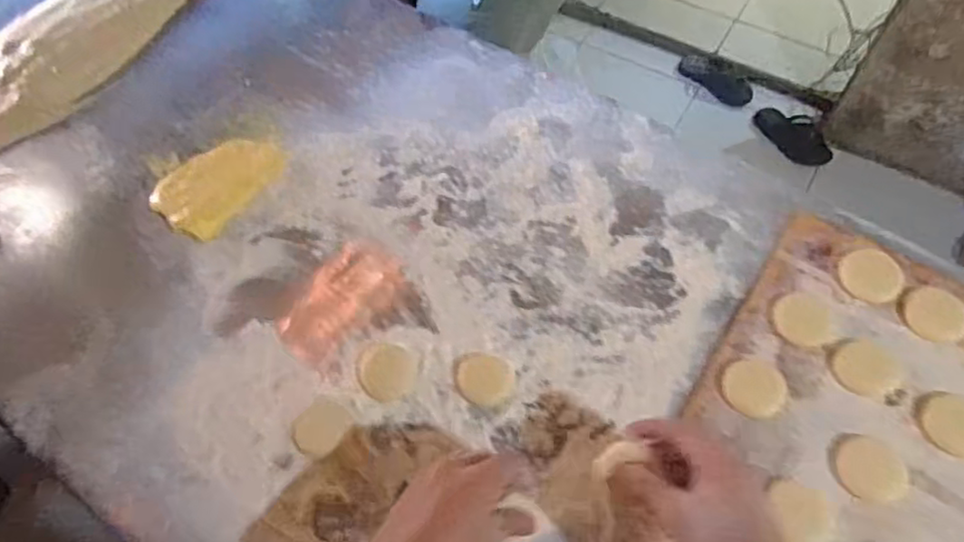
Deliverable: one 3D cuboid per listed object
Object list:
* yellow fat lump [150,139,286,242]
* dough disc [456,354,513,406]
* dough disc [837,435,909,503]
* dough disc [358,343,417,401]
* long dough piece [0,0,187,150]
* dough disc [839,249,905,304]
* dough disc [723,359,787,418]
[{"bbox_3d":[-0.281,-0.097,0.696,0.094,0.015,0.132,29,66,17],"label":"yellow fat lump"},{"bbox_3d":[0.003,0.096,0.592,0.047,0.004,0.053,-39,67,-17],"label":"dough disc"},{"bbox_3d":[0.318,0.161,0.534,0.058,0.007,0.051,-26,64,-12],"label":"dough disc"},{"bbox_3d":[-0.085,0.090,0.589,0.052,0.007,0.053,-1,61,2],"label":"dough disc"},{"bbox_3d":[-0.505,-0.265,0.787,0.152,0.035,0.422,37,68,19],"label":"long dough piece"},{"bbox_3d":[0.371,0.002,0.623,0.052,0.014,0.058,24,65,14],"label":"dough disc"},{"bbox_3d":[0.239,0.102,0.574,0.050,0.014,0.051,-1,61,2],"label":"dough disc"}]

